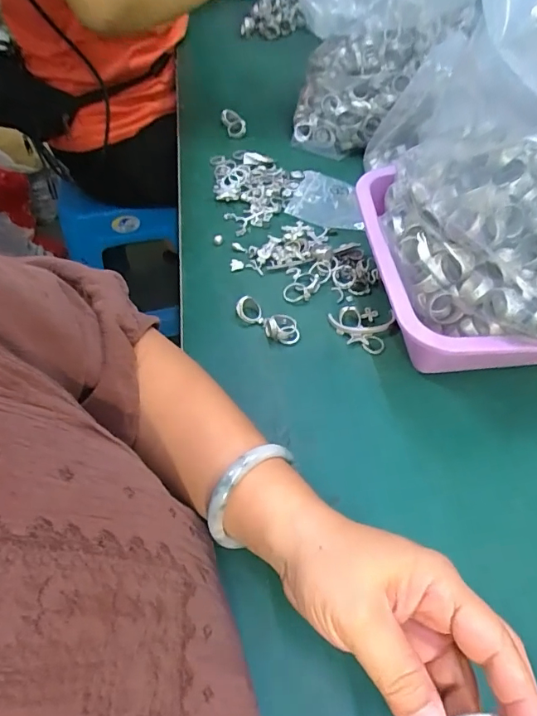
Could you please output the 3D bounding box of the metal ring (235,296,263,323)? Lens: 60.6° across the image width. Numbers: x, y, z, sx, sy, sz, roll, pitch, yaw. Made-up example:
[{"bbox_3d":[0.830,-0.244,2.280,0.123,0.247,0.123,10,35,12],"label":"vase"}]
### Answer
[{"bbox_3d":[-0.019,-0.045,0.440,0.023,0.021,0.023,-1,56,2],"label":"metal ring"}]

